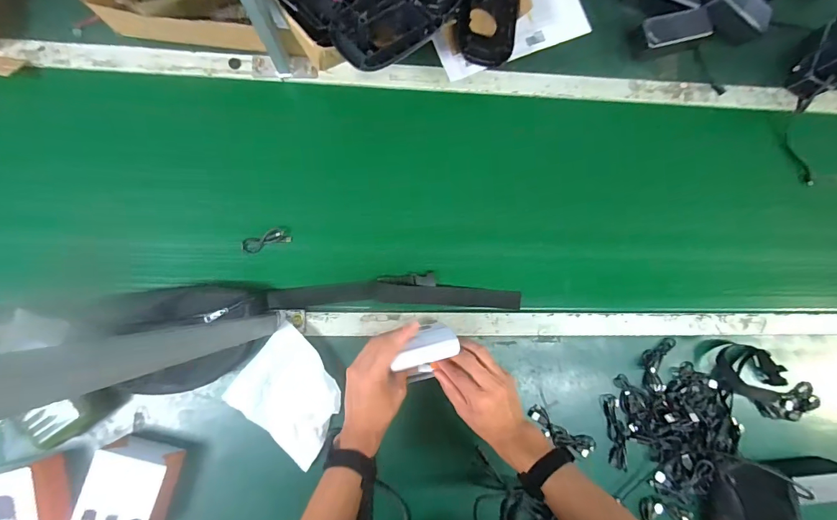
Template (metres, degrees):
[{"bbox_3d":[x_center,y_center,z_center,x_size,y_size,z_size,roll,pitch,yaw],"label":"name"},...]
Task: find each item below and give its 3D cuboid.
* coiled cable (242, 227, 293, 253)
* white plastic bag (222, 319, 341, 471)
[{"bbox_3d":[-0.257,-0.034,0.665,0.082,0.017,0.028,-17,88,-7],"label":"coiled cable"},{"bbox_3d":[-0.198,0.214,0.630,0.173,0.022,0.151,40,83,-2],"label":"white plastic bag"}]

